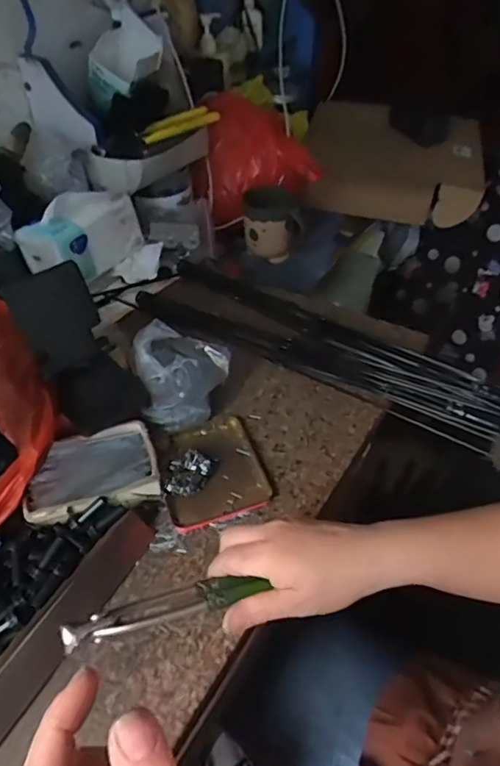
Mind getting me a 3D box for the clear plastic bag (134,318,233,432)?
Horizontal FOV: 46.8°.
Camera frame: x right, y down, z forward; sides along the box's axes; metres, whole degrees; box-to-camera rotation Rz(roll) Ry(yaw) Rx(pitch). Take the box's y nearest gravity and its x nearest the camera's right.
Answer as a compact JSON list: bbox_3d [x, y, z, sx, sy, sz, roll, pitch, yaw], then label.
[{"bbox_3d":[-0.087,-0.006,0.648,0.110,0.058,0.109,13,46,14],"label":"clear plastic bag"}]

